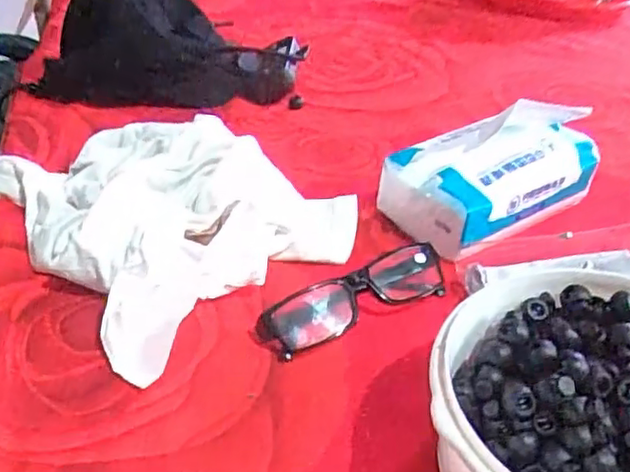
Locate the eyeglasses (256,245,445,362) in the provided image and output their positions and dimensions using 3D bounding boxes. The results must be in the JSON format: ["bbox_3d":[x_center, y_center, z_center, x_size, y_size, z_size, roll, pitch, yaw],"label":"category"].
[{"bbox_3d":[0.029,0.040,0.431,0.133,0.030,0.035,-18,42,-27],"label":"eyeglasses"}]

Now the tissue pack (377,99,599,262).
[{"bbox_3d":[0.141,-0.052,0.517,0.170,0.084,0.092,-21,44,-30],"label":"tissue pack"}]

